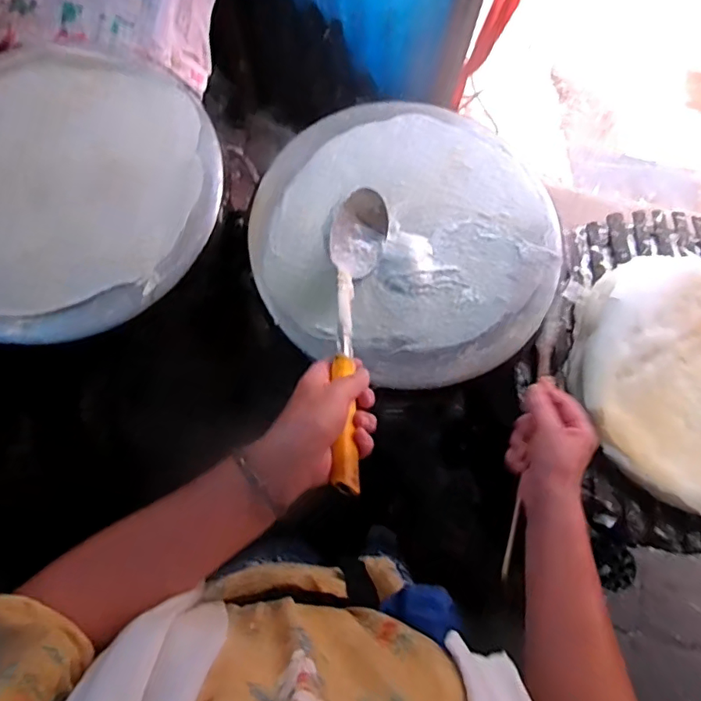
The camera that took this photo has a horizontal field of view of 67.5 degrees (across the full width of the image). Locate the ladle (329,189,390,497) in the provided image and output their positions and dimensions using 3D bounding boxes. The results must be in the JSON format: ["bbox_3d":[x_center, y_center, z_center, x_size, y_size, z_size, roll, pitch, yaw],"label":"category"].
[{"bbox_3d":[0.002,-0.040,0.502,0.062,0.086,0.337,6,46,0],"label":"ladle"}]

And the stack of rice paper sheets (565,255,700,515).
[{"bbox_3d":[0.478,0.038,0.707,0.365,0.058,0.333,37,79,6],"label":"stack of rice paper sheets"}]

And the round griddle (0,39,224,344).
[{"bbox_3d":[-0.338,-0.192,0.599,0.349,0.025,0.353,0,77,-2],"label":"round griddle"}]

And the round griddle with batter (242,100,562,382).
[{"bbox_3d":[0.068,-0.142,0.636,0.358,0.036,0.365,0,77,-2],"label":"round griddle with batter"}]

